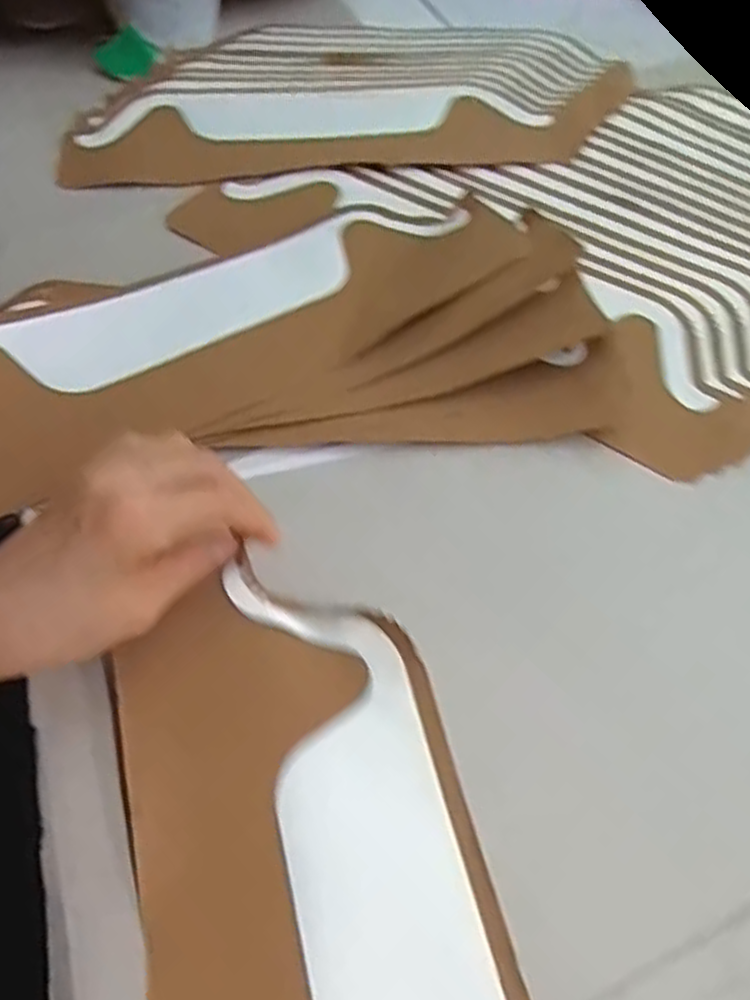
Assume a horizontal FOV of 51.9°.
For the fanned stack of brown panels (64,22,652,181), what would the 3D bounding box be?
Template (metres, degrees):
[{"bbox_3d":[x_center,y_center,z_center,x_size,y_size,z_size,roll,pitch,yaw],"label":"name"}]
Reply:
[{"bbox_3d":[-0.015,-0.354,0.669,0.452,0.018,0.241,-4,54,-3],"label":"fanned stack of brown panels"}]

